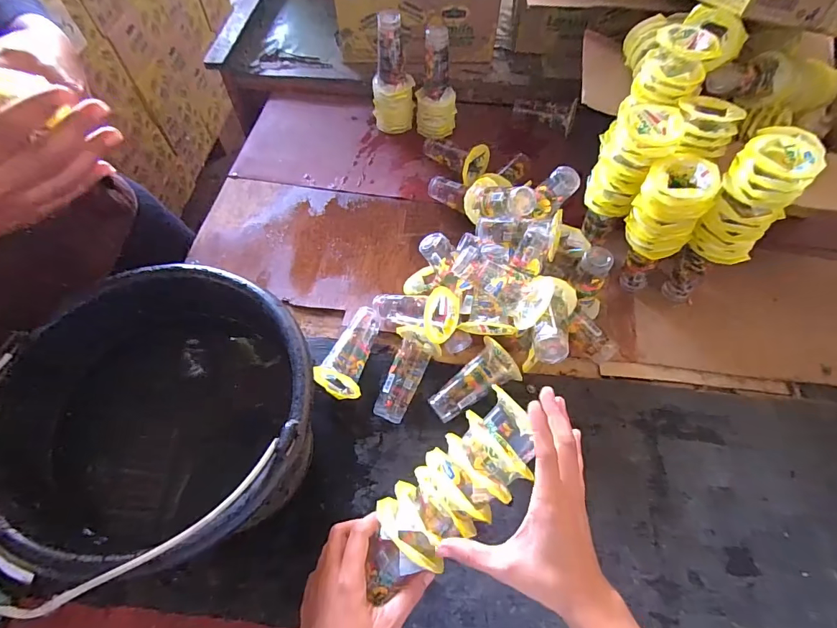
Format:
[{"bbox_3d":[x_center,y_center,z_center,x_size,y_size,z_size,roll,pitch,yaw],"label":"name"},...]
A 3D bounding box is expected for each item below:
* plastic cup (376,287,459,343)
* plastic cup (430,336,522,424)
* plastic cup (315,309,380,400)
[{"bbox_3d":[-0.010,0.001,0.605,0.122,0.073,0.074,0,51,42],"label":"plastic cup"},{"bbox_3d":[0.070,0.094,0.567,0.120,0.061,0.063,-33,65,-19],"label":"plastic cup"},{"bbox_3d":[-0.098,0.051,0.595,0.061,0.054,0.125,10,60,5],"label":"plastic cup"}]

